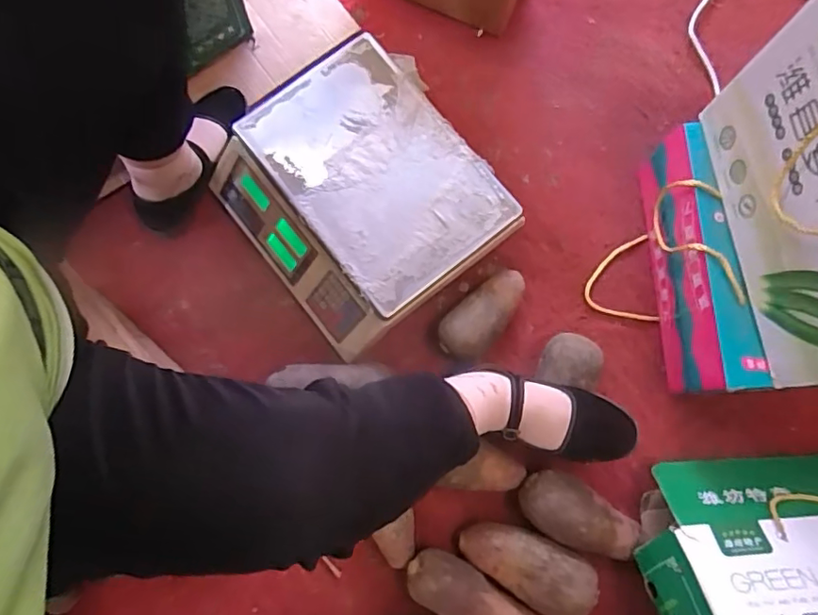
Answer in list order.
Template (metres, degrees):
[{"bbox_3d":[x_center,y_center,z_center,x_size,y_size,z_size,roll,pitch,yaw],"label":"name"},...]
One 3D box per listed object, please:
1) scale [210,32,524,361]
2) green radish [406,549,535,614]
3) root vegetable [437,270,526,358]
[{"bbox_3d":[-0.064,-0.153,0.749,0.319,0.103,0.342,-37,81,-7],"label":"scale"},{"bbox_3d":[0.078,0.363,0.665,0.180,0.054,0.068,33,81,7],"label":"green radish"},{"bbox_3d":[0.103,0.009,0.734,0.144,0.062,0.064,-44,82,-8],"label":"root vegetable"}]

